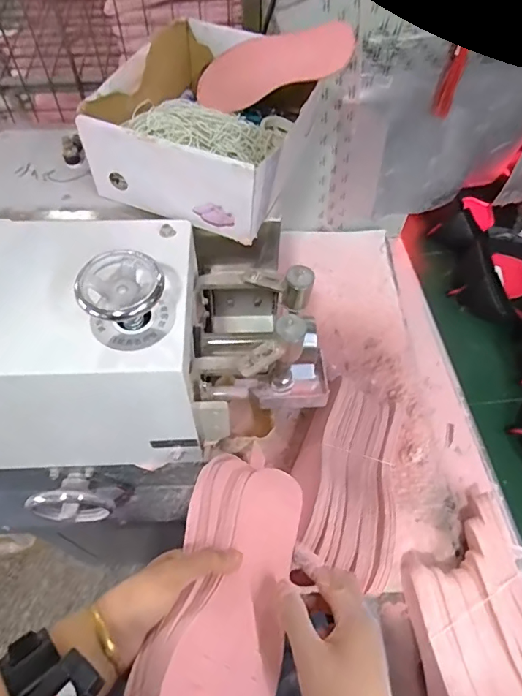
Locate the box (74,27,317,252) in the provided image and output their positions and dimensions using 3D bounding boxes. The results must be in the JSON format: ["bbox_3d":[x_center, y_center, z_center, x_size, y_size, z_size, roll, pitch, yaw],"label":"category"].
[{"bbox_3d":[-0.044,-0.242,0.489,0.186,0.086,0.233,20,60,13],"label":"box"}]

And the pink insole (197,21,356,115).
[{"bbox_3d":[0.009,-0.301,0.506,0.194,0.012,0.078,17,100,34],"label":"pink insole"}]

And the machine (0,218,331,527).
[{"bbox_3d":[-0.187,0.006,0.513,0.496,0.311,0.271,-7,58,-4],"label":"machine"}]

